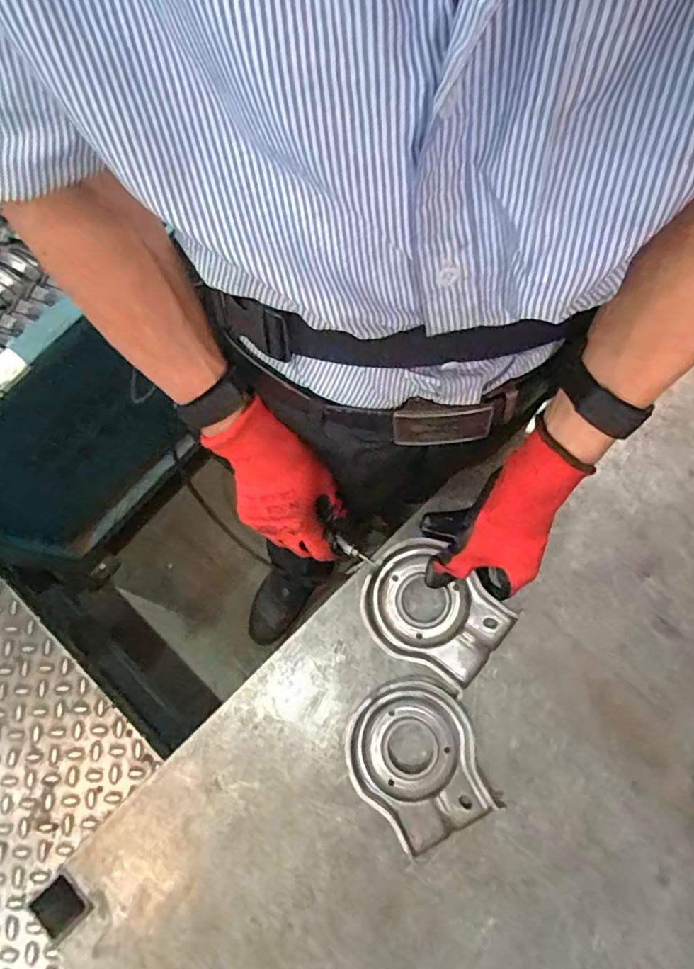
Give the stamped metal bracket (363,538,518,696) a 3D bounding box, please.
[{"bbox_3d":[0.072,0.111,0.472,0.121,0.027,0.093,44,81,9],"label":"stamped metal bracket"}]

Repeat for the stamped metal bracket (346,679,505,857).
[{"bbox_3d":[0.057,0.229,0.456,0.098,0.027,0.123,-24,78,-5],"label":"stamped metal bracket"}]

